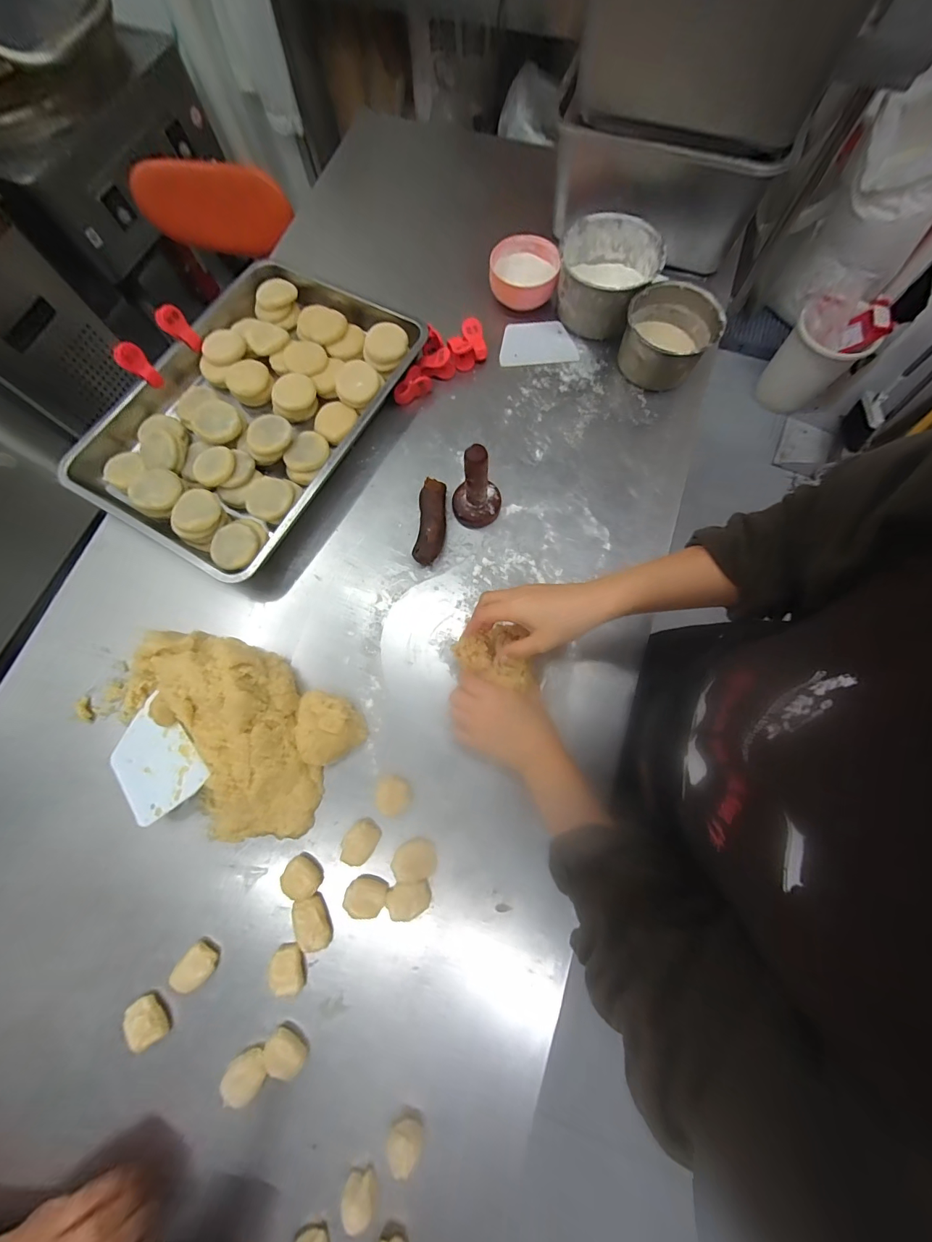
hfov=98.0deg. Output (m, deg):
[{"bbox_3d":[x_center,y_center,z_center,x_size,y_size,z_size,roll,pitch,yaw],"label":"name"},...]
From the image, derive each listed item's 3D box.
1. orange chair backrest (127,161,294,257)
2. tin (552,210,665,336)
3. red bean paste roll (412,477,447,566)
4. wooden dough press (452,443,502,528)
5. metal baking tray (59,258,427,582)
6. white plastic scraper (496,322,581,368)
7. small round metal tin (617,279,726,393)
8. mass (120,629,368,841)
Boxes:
[{"bbox_3d":[-0.489,-0.796,0.784,0.305,0.136,0.020,5,75,3],"label":"orange chair backrest"},{"bbox_3d":[0.216,-0.531,0.630,0.141,0.081,0.145,14,76,6],"label":"tin"},{"bbox_3d":[-0.048,-0.140,0.571,0.039,0.039,0.124,3,75,3],"label":"red bean paste roll"},{"bbox_3d":[0.013,-0.176,0.525,0.067,0.120,0.057,-1,75,1],"label":"wooden dough press"},{"bbox_3d":[-0.327,-0.326,0.610,0.364,0.057,0.473,30,78,9],"label":"metal baking tray"},{"bbox_3d":[0.114,-0.450,0.656,0.121,0.006,0.082,-8,80,-4],"label":"white plastic scraper"},{"bbox_3d":[0.296,-0.421,0.604,0.122,0.069,0.129,0,75,2],"label":"small round metal tin"},{"bbox_3d":[-0.296,0.127,0.485,0.299,0.066,0.201,30,78,9],"label":"mass"}]

